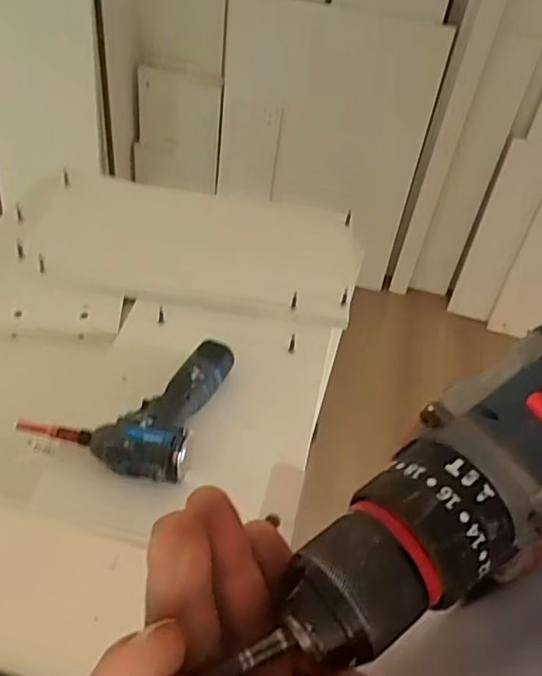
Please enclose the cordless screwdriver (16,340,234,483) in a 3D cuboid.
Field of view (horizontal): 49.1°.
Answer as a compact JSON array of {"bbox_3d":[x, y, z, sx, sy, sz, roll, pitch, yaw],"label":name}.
[{"bbox_3d":[-0.171,0.061,0.713,0.198,0.047,0.196,16,48,8],"label":"cordless screwdriver"}]

